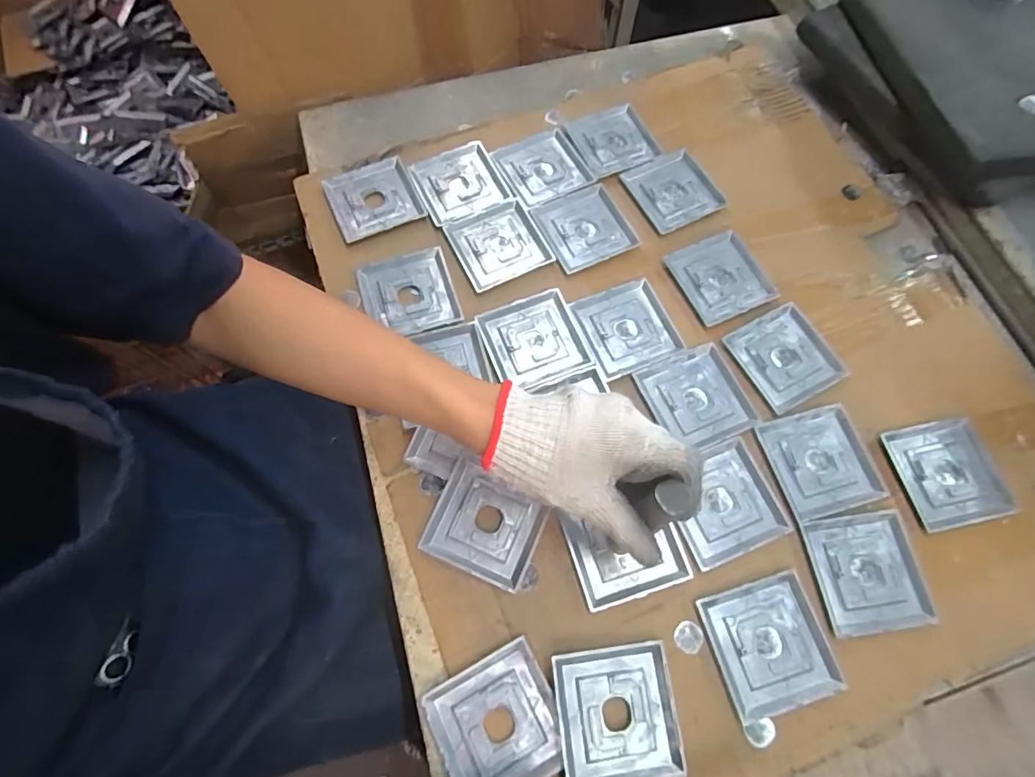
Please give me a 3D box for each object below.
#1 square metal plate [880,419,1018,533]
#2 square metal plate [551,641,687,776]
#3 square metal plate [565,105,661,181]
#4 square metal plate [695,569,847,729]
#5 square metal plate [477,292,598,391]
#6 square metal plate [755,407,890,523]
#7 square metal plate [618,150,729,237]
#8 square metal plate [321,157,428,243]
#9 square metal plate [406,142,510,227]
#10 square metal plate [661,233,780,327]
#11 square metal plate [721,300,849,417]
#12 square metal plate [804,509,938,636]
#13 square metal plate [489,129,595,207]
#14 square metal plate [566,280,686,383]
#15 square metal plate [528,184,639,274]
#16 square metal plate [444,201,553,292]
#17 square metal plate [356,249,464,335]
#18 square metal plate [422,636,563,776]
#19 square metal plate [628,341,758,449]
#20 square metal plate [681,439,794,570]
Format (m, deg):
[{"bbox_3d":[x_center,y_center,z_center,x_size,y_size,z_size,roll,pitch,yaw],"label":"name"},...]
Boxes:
[{"bbox_3d":[0.392,0.076,0.453,0.088,0.005,0.089,-12,70,-4],"label":"square metal plate"},{"bbox_3d":[0.076,0.246,0.376,0.089,0.016,0.089,-6,69,-2],"label":"square metal plate"},{"bbox_3d":[0.113,-0.289,0.586,0.084,0.006,0.086,-23,71,-8],"label":"square metal plate"},{"bbox_3d":[0.203,0.205,0.400,0.088,0.005,0.090,-15,70,-5],"label":"square metal plate"},{"bbox_3d":[0.016,-0.046,0.494,0.090,0.006,0.091,-20,70,-7],"label":"square metal plate"},{"bbox_3d":[0.278,0.066,0.457,0.091,0.005,0.090,-15,70,-5],"label":"square metal plate"},{"bbox_3d":[0.175,-0.225,0.563,0.084,0.005,0.090,-25,71,-9],"label":"square metal plate"},{"bbox_3d":[-0.161,-0.213,0.558,0.095,0.005,0.088,-21,71,-8],"label":"square metal plate"},{"bbox_3d":[-0.067,-0.232,0.561,0.090,0.005,0.094,-23,71,-8],"label":"square metal plate"},{"bbox_3d":[0.214,-0.117,0.521,0.085,0.007,0.088,-22,71,-8],"label":"square metal plate"},{"bbox_3d":[0.264,-0.032,0.492,0.092,0.007,0.089,-27,72,-10],"label":"square metal plate"},{"bbox_3d":[0.297,0.154,0.422,0.089,0.005,0.090,-7,69,-2],"label":"square metal plate"},{"bbox_3d":[0.028,-0.253,0.571,0.087,0.009,0.084,-27,72,-10],"label":"square metal plate"},{"bbox_3d":[0.109,-0.061,0.499,0.087,0.004,0.088,-19,70,-7],"label":"square metal plate"},{"bbox_3d":[0.072,-0.176,0.543,0.089,0.004,0.089,-23,71,-8],"label":"square metal plate"},{"bbox_3d":[-0.021,-0.155,0.535,0.089,0.005,0.088,-24,71,-9],"label":"square metal plate"},{"bbox_3d":[-0.112,-0.096,0.510,0.090,0.008,0.090,-17,70,-6],"label":"square metal plate"},{"bbox_3d":[-0.015,0.256,0.377,0.087,0.009,0.090,-25,71,-9],"label":"square metal plate"},{"bbox_3d":[0.169,0.009,0.474,0.087,0.004,0.090,-20,71,-7],"label":"square metal plate"},{"bbox_3d":[0.181,0.100,0.440,0.089,0.004,0.089,-21,71,-8],"label":"square metal plate"}]

